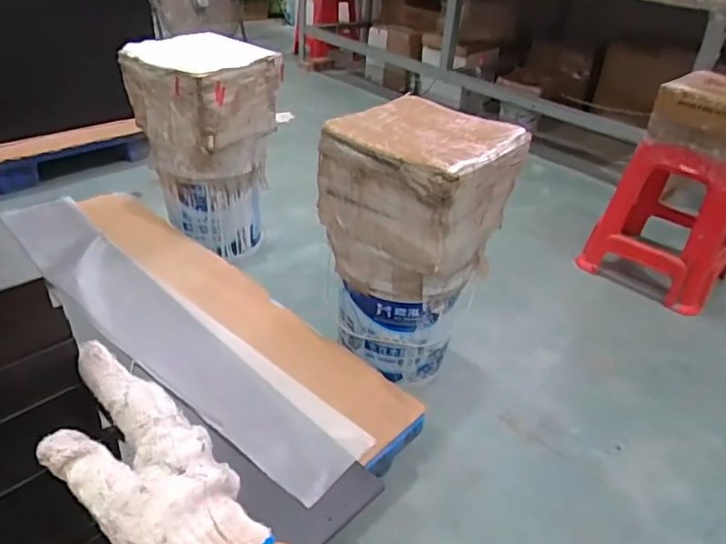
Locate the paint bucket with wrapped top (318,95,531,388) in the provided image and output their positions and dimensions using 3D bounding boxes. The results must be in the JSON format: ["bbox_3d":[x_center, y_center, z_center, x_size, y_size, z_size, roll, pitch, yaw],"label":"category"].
[{"bbox_3d":[0.102,-0.059,1.205,0.315,0.549,0.300,31,42,32],"label":"paint bucket with wrapped top"}]

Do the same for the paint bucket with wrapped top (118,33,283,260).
[{"bbox_3d":[-0.456,-0.365,1.604,0.324,0.574,0.312,21,38,21],"label":"paint bucket with wrapped top"}]

